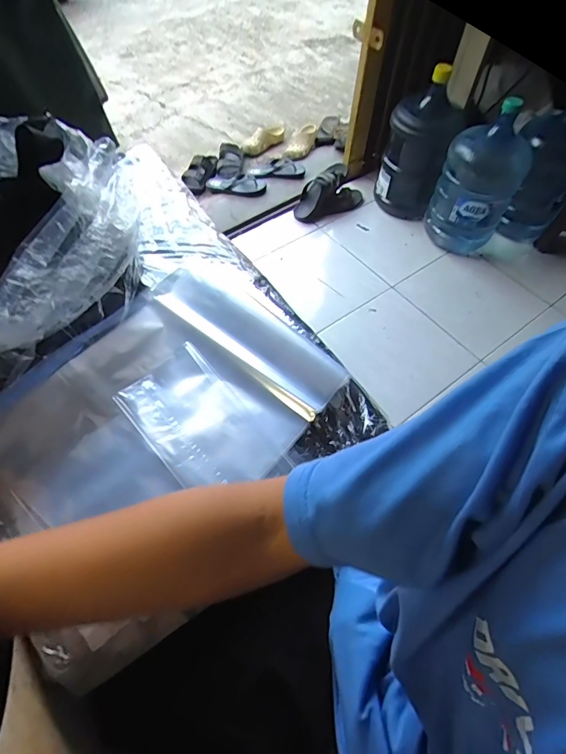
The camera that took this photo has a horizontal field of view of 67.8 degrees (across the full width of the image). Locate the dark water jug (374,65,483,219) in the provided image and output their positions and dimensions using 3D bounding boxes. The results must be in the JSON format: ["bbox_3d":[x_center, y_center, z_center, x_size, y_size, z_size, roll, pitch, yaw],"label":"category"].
[{"bbox_3d":[0.514,-0.863,1.524,0.263,0.483,0.285,18,58,9],"label":"dark water jug"}]

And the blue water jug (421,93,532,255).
[{"bbox_3d":[0.656,-0.644,1.432,0.256,0.465,0.244,22,59,11],"label":"blue water jug"}]

